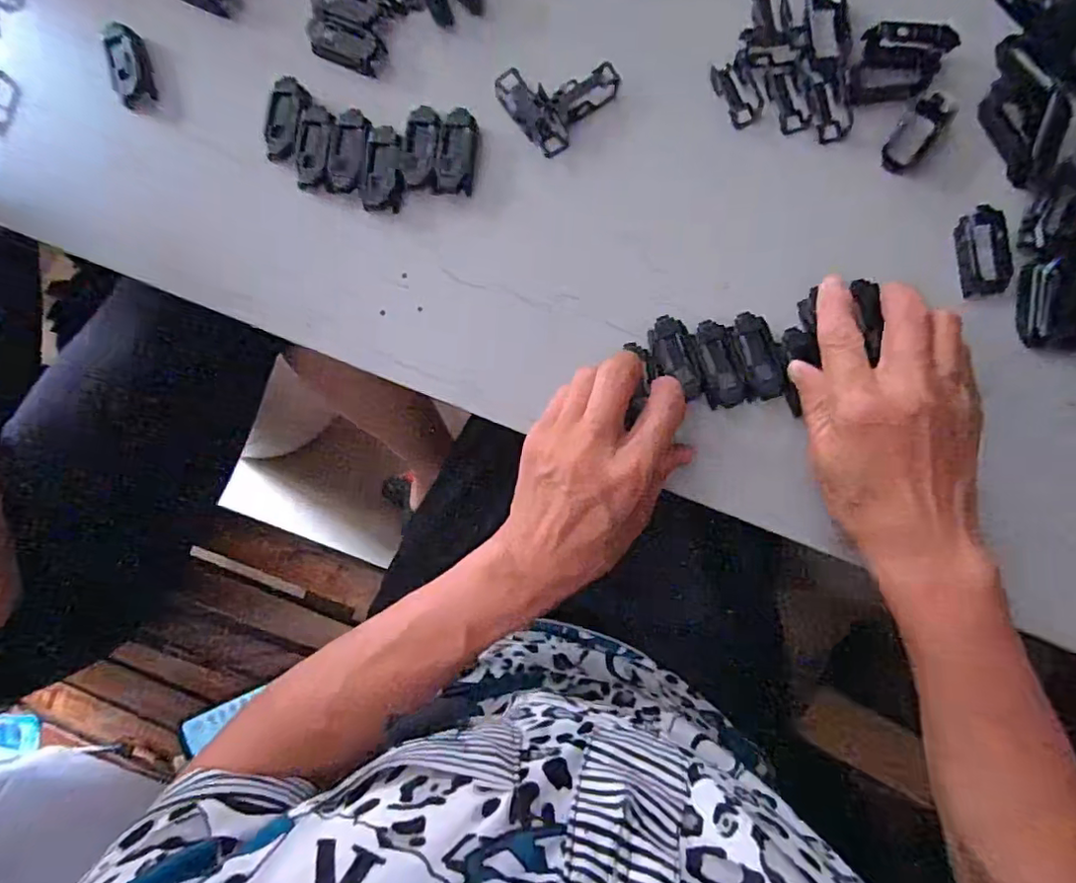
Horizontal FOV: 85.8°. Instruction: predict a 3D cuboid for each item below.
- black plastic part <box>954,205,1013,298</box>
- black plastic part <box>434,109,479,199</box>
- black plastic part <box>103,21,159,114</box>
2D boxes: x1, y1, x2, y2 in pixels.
[{"bbox_3d":[0.253,-0.108,0.326,0.028,0.006,0.048,-9,87,4],"label":"black plastic part"},{"bbox_3d":[-0.049,-0.176,0.351,0.023,0.006,0.050,8,88,5],"label":"black plastic part"},{"bbox_3d":[-0.262,-0.238,0.371,0.026,0.007,0.057,-19,86,4],"label":"black plastic part"}]

